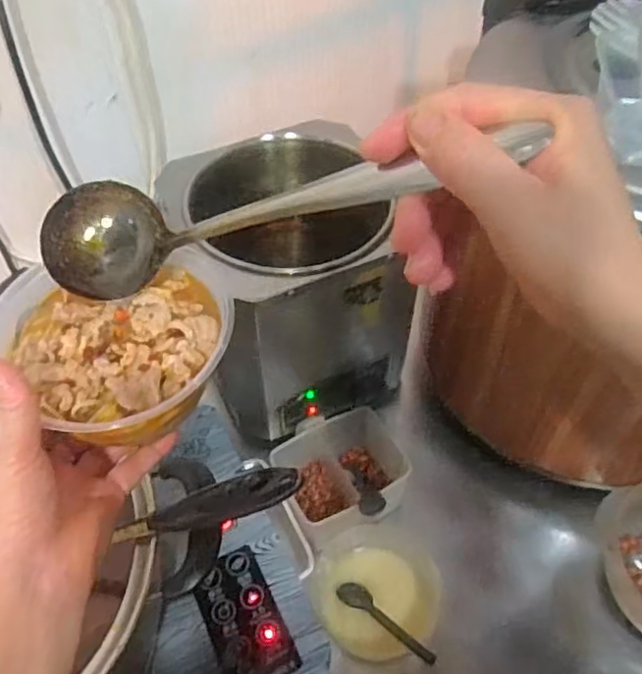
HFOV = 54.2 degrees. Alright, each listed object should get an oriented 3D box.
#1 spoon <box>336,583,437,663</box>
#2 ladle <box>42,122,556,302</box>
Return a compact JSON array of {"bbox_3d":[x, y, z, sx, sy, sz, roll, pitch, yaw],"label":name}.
[{"bbox_3d":[0.055,0.244,0.539,0.022,0.013,0.114,-26,23,-27],"label":"spoon"},{"bbox_3d":[-0.035,-0.072,0.304,0.269,0.058,0.051,-9,36,35],"label":"ladle"}]

